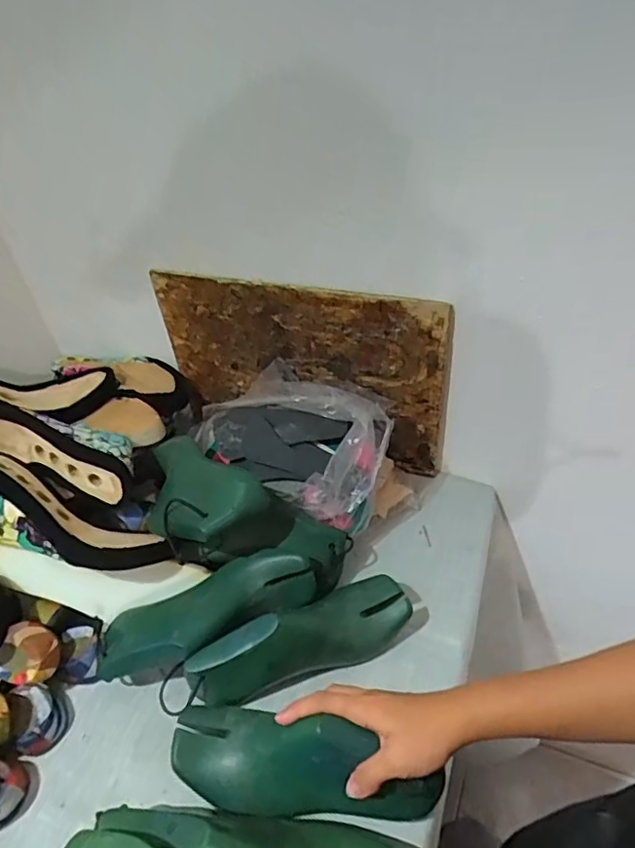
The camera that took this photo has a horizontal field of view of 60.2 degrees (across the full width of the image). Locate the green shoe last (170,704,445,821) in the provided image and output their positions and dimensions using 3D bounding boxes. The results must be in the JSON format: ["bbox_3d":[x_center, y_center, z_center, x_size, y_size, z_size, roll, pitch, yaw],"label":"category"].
[{"bbox_3d":[-0.015,0.277,0.457,0.223,0.084,0.082,0,42,18],"label":"green shoe last"}]

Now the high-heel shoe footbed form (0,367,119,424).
[{"bbox_3d":[-0.380,-0.035,0.691,0.240,0.063,0.087,-3,36,-31],"label":"high-heel shoe footbed form"}]

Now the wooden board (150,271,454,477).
[{"bbox_3d":[-0.023,-0.069,0.691,0.365,0.231,0.015,12,46,21],"label":"wooden board"}]

